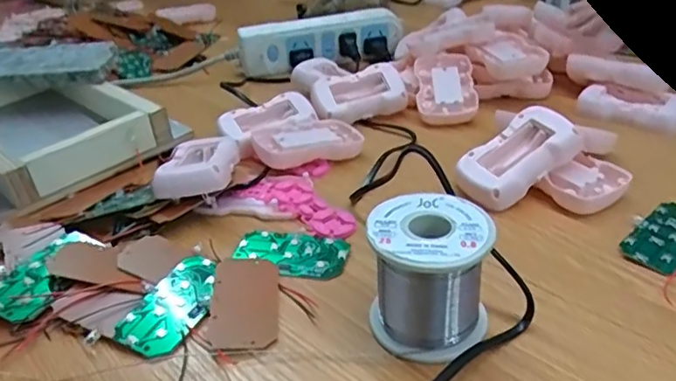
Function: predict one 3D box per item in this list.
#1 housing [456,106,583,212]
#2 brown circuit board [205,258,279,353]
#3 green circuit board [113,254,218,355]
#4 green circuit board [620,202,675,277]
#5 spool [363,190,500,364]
[{"bbox_3d":[0.125,-0.023,0.414,0.084,0.019,0.048,-39,49,-4],"label":"housing"},{"bbox_3d":[-0.054,0.063,0.337,0.037,0.008,0.078,-5,32,-1],"label":"brown circuit board"},{"bbox_3d":[-0.093,0.064,0.336,0.039,0.007,0.071,9,34,20],"label":"green circuit board"},{"bbox_3d":[0.209,0.029,0.362,0.073,0.004,0.037,-29,39,-33],"label":"green circuit board"},{"bbox_3d":[0.047,0.044,0.303,0.061,0.062,0.062,-1,32,5],"label":"spool"}]

